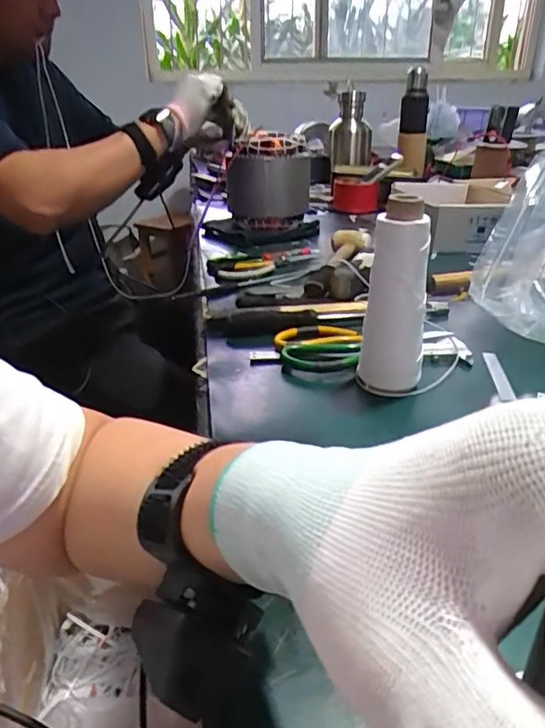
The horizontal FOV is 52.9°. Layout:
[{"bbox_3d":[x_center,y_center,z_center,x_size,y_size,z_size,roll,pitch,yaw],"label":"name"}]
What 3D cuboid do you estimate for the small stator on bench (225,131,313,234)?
[{"bbox_3d":[-0.006,-0.334,0.992,0.150,0.150,0.136,-1,27,-1],"label":"small stator on bench"}]

